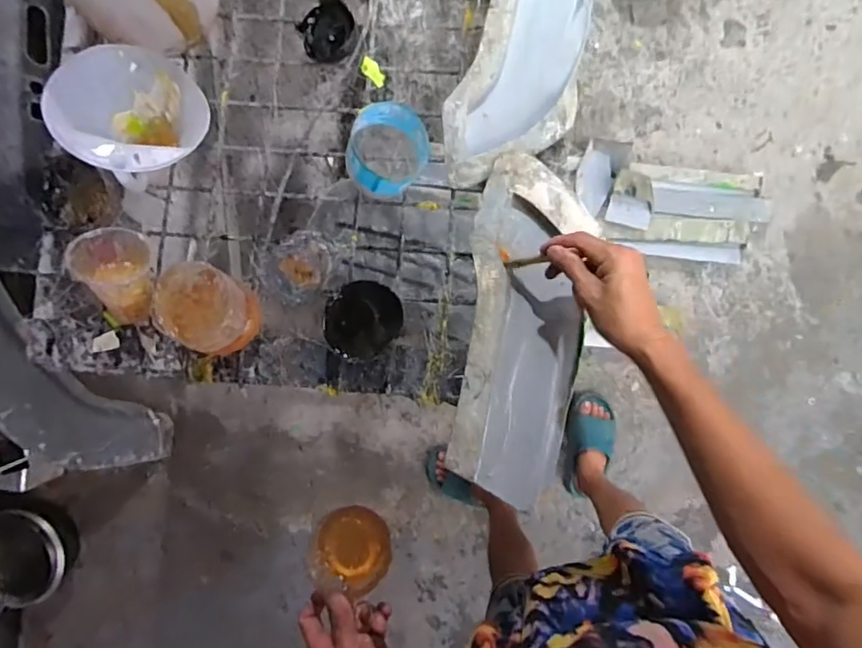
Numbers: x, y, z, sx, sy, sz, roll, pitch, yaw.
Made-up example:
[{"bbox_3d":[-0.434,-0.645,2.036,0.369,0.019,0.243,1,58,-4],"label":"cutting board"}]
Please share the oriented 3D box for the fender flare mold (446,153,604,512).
[{"bbox_3d":[0.099,0.002,0.574,0.120,0.042,0.358,4,85,6],"label":"fender flare mold"}]

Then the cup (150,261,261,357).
[{"bbox_3d":[-0.239,-0.016,0.566,0.087,0.067,0.097,-43,87,4],"label":"cup"}]

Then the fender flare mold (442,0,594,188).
[{"bbox_3d":[0.115,-0.325,0.612,0.142,0.058,0.359,15,92,4],"label":"fender flare mold"}]

